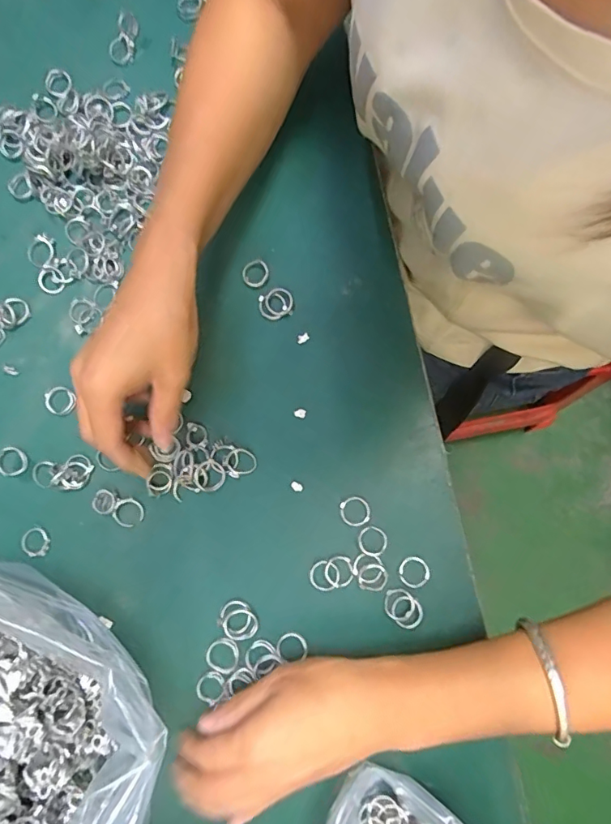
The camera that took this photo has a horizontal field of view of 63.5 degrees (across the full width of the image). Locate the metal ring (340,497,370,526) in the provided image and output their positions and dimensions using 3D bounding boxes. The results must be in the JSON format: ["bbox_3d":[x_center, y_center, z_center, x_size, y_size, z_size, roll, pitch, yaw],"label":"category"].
[{"bbox_3d":[0.036,0.072,0.355,0.021,0.004,0.020,0,80,2],"label":"metal ring"}]

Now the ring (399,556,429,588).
[{"bbox_3d":[0.076,0.112,0.346,0.021,0.004,0.020,0,80,2],"label":"ring"}]

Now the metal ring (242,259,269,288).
[{"bbox_3d":[-0.039,-0.109,0.384,0.021,0.005,0.021,0,80,2],"label":"metal ring"}]

